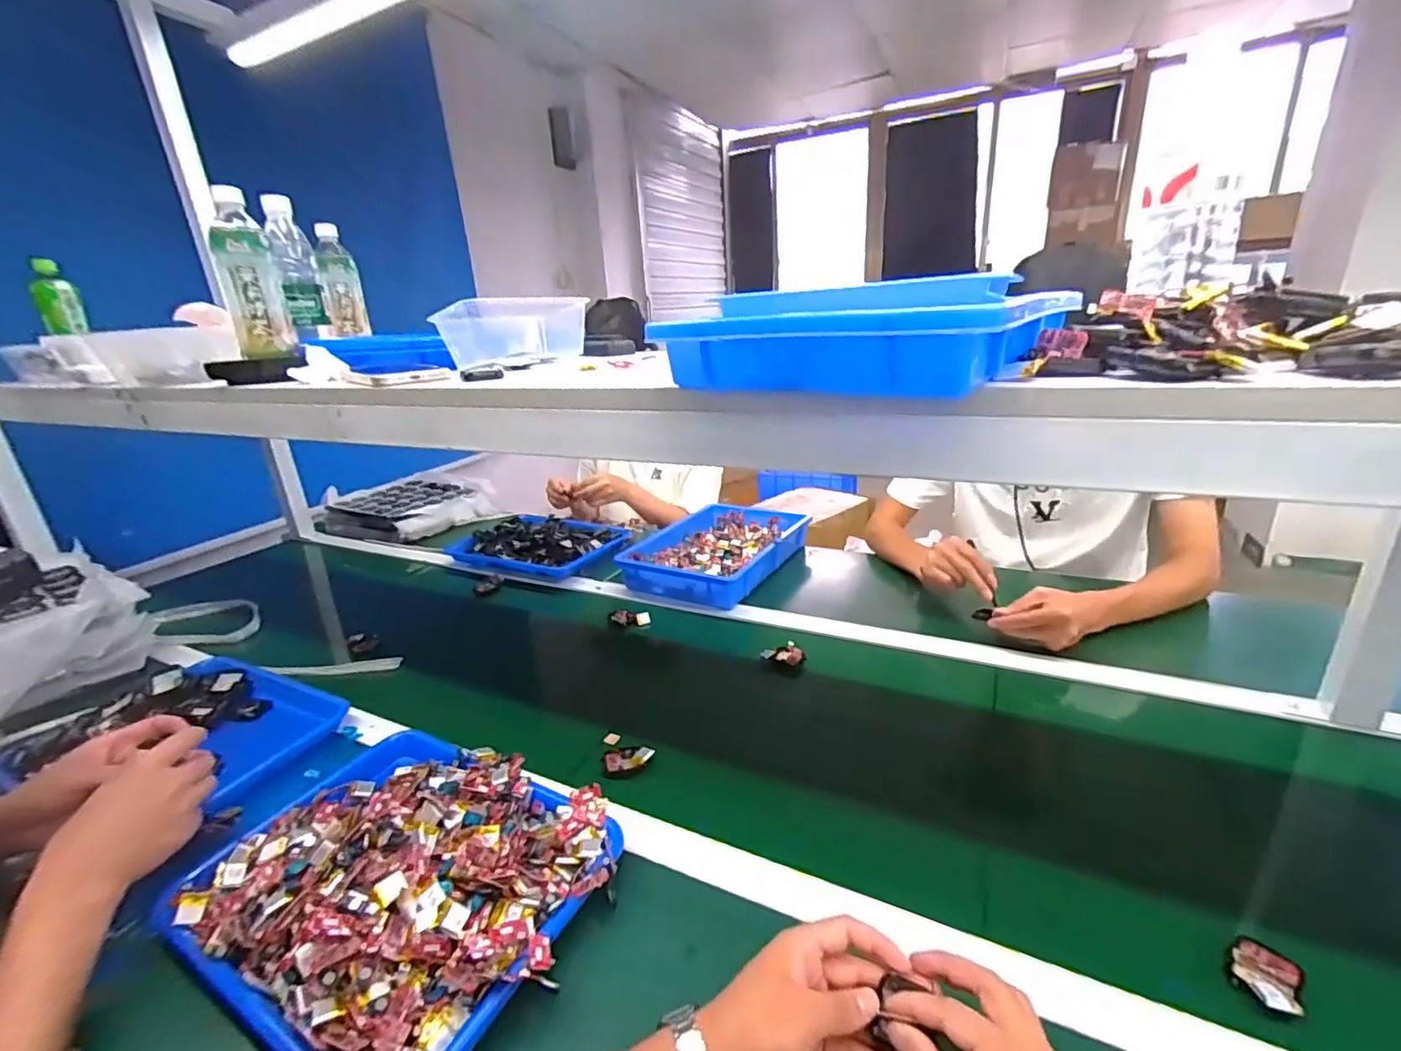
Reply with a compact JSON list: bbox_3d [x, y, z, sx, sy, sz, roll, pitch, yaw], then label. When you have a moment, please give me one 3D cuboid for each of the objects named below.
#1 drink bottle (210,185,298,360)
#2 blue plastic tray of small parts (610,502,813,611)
[{"bbox_3d":[-0.535,-0.289,0.699,0.059,0.168,0.054,-17,23,-31],"label":"drink bottle"},{"bbox_3d":[0.032,0.044,1.167,0.268,0.054,0.377,9,24,33],"label":"blue plastic tray of small parts"}]

